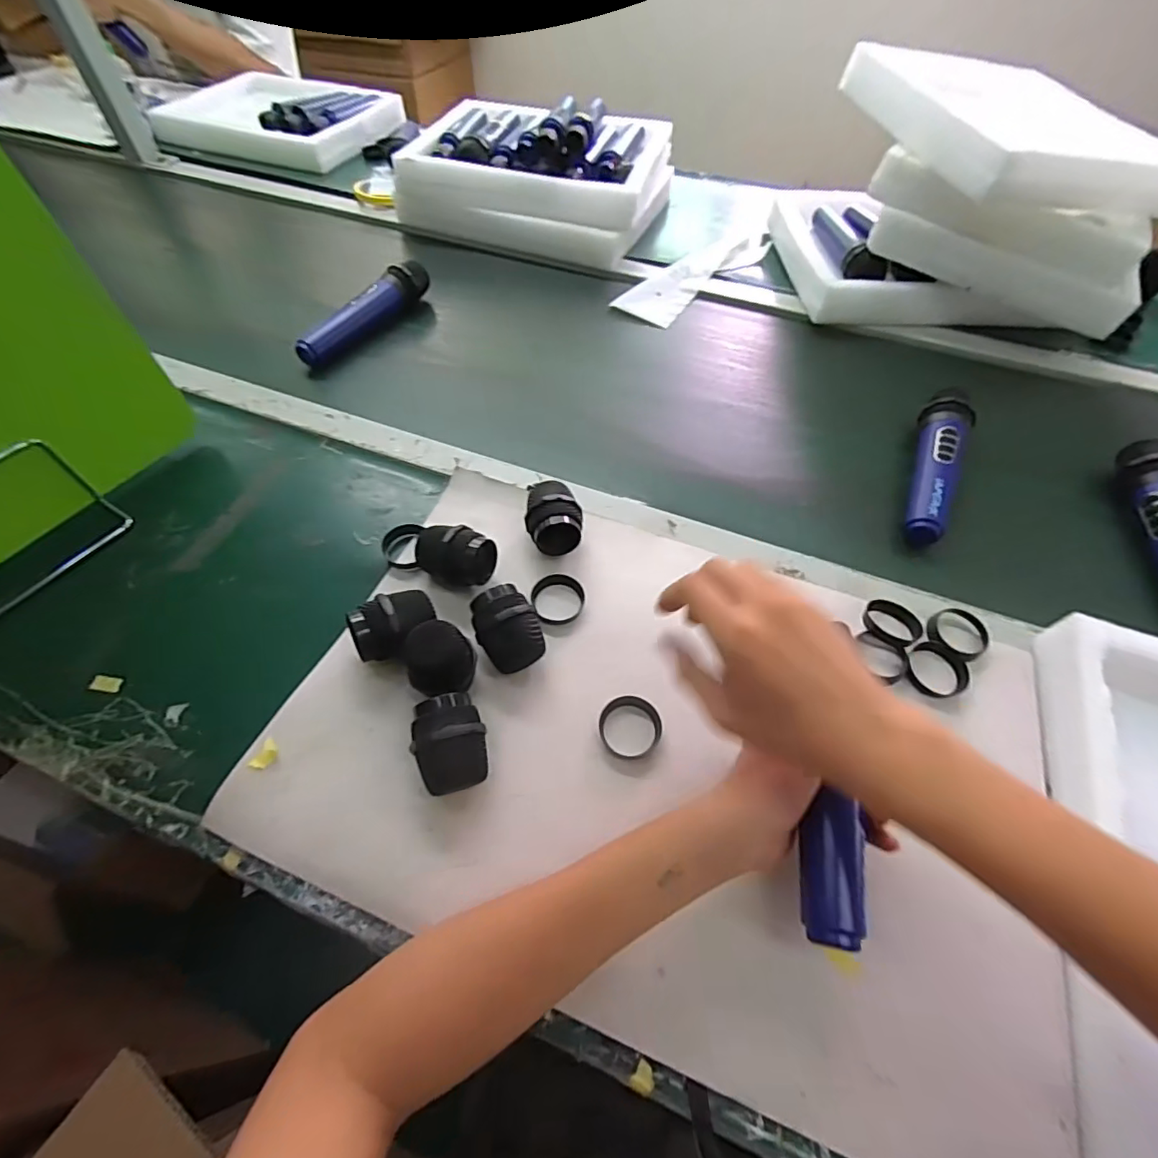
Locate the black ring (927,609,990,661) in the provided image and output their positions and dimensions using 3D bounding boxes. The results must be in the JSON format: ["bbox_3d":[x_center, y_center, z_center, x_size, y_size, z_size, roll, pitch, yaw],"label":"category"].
[{"bbox_3d":[0.303,0.042,0.428,0.045,0.008,0.044,1,56,-1],"label":"black ring"}]

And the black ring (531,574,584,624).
[{"bbox_3d":[-0.017,0.015,0.443,0.042,0.010,0.042,1,56,-1],"label":"black ring"}]

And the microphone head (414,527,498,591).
[{"bbox_3d":[-0.103,-0.018,0.443,0.063,0.049,0.044,16,57,10],"label":"microphone head"}]

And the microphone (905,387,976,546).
[{"bbox_3d":[0.345,-0.114,0.517,0.040,0.036,0.187,24,59,14],"label":"microphone"}]

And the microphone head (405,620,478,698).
[{"bbox_3d":[-0.097,0.060,0.382,0.045,0.051,0.047,-11,57,-9],"label":"microphone head"}]

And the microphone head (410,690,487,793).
[{"bbox_3d":[-0.085,0.108,0.356,0.044,0.045,0.057,-13,57,-10],"label":"microphone head"}]

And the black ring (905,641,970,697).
[{"bbox_3d":[0.273,0.068,0.410,0.047,0.012,0.042,-25,60,-17],"label":"black ring"}]

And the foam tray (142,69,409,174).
[{"bbox_3d":[-0.567,-0.874,1.013,0.392,0.058,0.298,17,57,10],"label":"foam tray"}]

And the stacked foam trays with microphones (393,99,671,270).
[{"bbox_3d":[-0.055,-0.621,0.819,0.356,0.122,0.313,15,57,9],"label":"stacked foam trays with microphones"}]

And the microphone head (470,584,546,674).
[{"bbox_3d":[-0.054,0.037,0.406,0.045,0.048,0.058,-18,58,-13],"label":"microphone head"}]

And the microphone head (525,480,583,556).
[{"bbox_3d":[-0.021,-0.052,0.462,0.047,0.046,0.064,-3,56,-3],"label":"microphone head"}]

